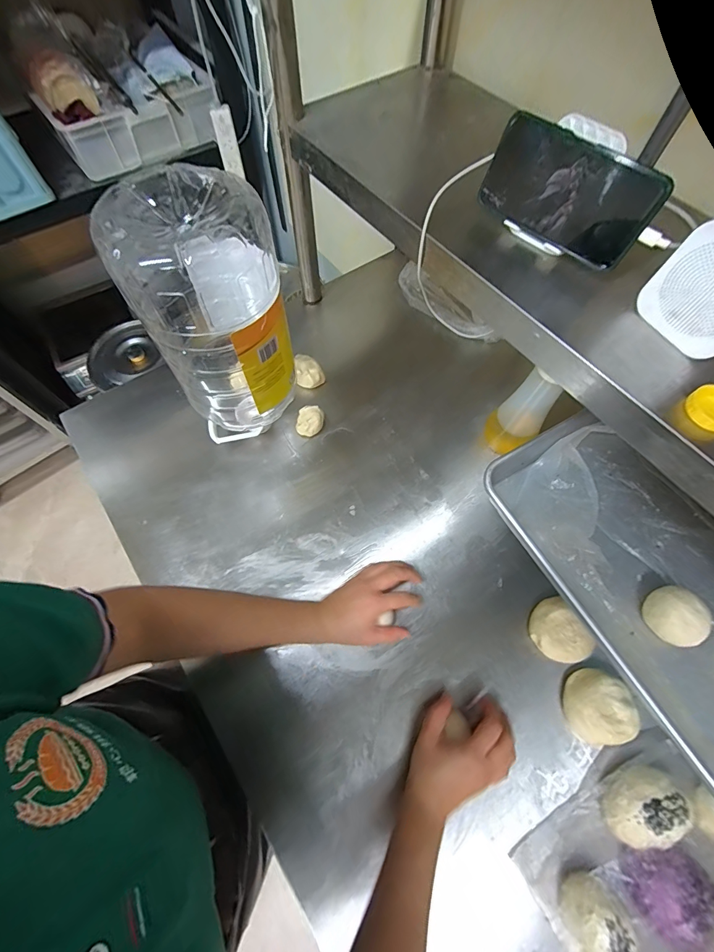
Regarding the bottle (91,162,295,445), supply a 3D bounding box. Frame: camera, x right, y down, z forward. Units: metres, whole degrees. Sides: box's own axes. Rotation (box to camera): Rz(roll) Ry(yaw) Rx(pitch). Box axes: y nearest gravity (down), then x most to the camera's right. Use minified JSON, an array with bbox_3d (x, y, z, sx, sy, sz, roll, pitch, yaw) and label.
[{"bbox_3d":[-0.161,-0.169,0.468,0.154,0.313,0.161,-18,68,-9],"label":"bottle"}]

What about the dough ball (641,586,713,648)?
[{"bbox_3d":[0.322,0.144,0.383,0.051,0.039,0.055,0,66,-1],"label":"dough ball"}]

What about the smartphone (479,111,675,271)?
[{"bbox_3d":[0.198,-0.271,0.358,0.159,0.074,0.005,41,52,14],"label":"smartphone"}]

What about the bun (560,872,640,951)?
[{"bbox_3d":[0.238,0.454,0.369,0.053,0.038,0.073,-14,66,-6],"label":"bun"}]

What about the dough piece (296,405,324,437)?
[{"bbox_3d":[-0.079,-0.091,0.630,0.043,0.034,0.042,0,65,0],"label":"dough piece"}]

